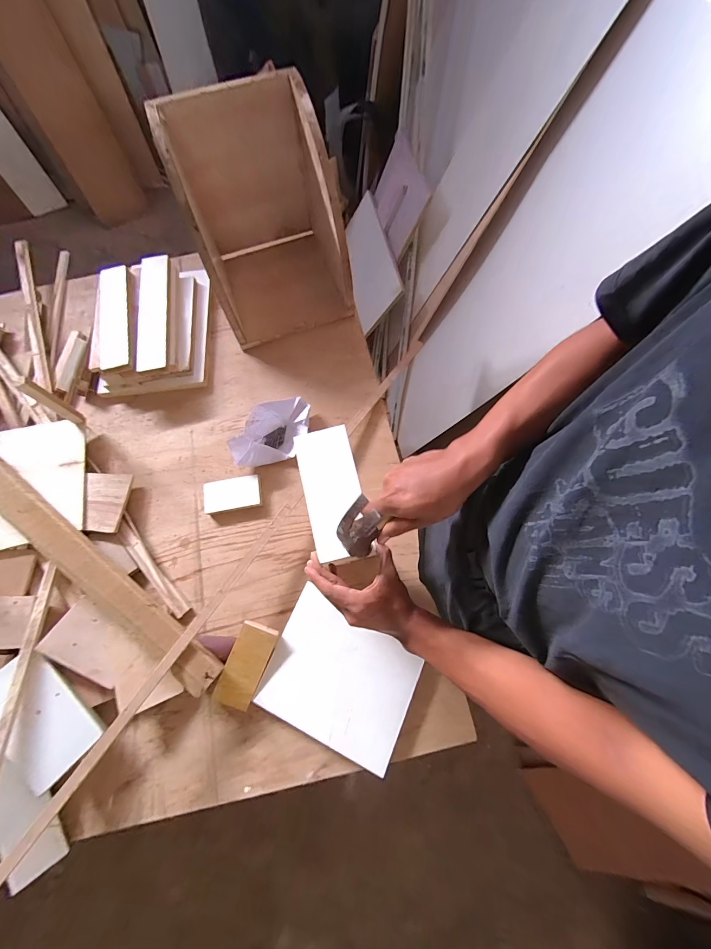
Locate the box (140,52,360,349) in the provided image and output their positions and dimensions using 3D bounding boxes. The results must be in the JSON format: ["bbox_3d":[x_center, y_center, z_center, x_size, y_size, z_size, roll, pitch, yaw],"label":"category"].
[{"bbox_3d":[-0.192,-0.531,0.713,0.286,0.336,0.300,-20,71,-4],"label":"box"}]

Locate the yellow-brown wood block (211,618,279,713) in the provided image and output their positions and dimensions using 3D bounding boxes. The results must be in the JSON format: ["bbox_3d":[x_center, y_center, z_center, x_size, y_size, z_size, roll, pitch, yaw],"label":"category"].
[{"bbox_3d":[-0.187,0.324,0.571,0.068,0.046,0.134,21,73,9],"label":"yellow-brown wood block"}]

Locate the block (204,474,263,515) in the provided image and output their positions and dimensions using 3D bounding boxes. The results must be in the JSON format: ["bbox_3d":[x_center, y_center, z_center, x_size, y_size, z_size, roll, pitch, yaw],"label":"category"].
[{"bbox_3d":[-0.249,0.040,0.674,0.115,0.026,0.064,-10,71,-1],"label":"block"}]

